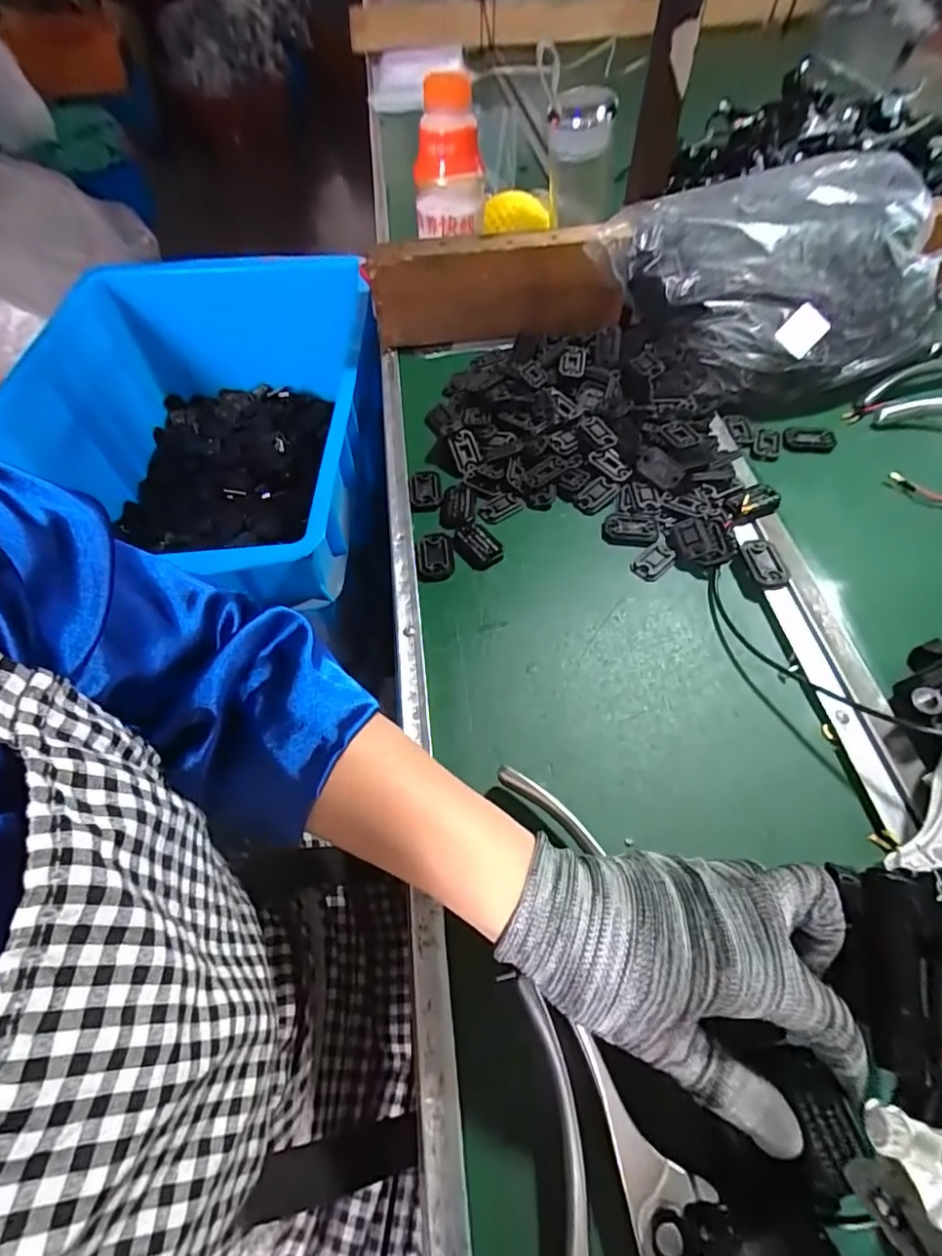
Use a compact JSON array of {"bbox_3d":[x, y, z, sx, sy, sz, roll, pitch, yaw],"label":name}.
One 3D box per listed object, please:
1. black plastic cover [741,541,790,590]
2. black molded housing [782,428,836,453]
[{"bbox_3d":[0.216,-0.046,0.403,0.020,0.010,0.041,-14,60,-5],"label":"black plastic cover"},{"bbox_3d":[0.299,-0.165,0.484,0.047,0.008,0.025,4,60,6],"label":"black molded housing"}]

